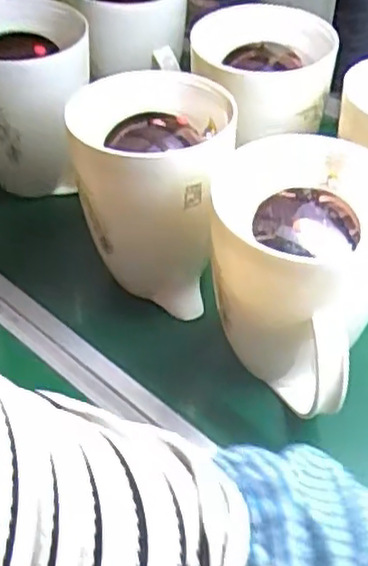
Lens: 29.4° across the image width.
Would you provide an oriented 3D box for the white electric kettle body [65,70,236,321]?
[{"bbox_3d":[-0.028,-0.086,0.670,0.143,0.190,0.131,4,42,3],"label":"white electric kettle body"}]

